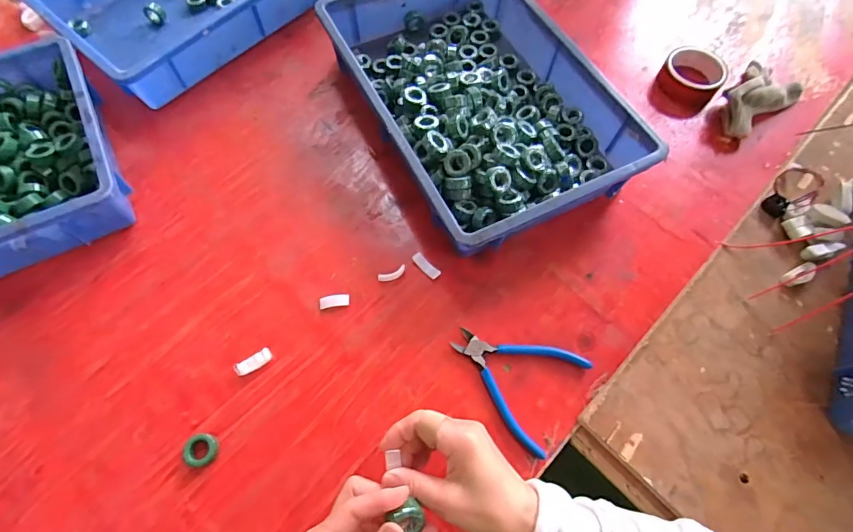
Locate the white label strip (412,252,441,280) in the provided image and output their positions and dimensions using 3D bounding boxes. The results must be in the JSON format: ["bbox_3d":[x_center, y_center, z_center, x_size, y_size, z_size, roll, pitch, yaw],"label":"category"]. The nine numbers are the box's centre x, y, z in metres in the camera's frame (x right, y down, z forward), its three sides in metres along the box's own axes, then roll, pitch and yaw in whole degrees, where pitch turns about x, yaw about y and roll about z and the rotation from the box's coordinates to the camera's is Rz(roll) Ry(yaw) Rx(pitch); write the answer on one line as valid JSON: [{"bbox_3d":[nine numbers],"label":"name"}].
[{"bbox_3d":[0.000,0.000,0.527,0.039,0.007,0.014,42,71,16],"label":"white label strip"}]

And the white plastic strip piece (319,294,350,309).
[{"bbox_3d":[-0.108,0.041,0.508,0.034,0.004,0.015,-7,66,-4],"label":"white plastic strip piece"}]

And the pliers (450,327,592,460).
[{"bbox_3d":[0.092,0.119,0.476,0.139,0.013,0.117,31,68,12],"label":"pliers"}]

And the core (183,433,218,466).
[{"bbox_3d":[-0.227,0.185,0.434,0.031,0.011,0.030,0,65,-1],"label":"core"}]

